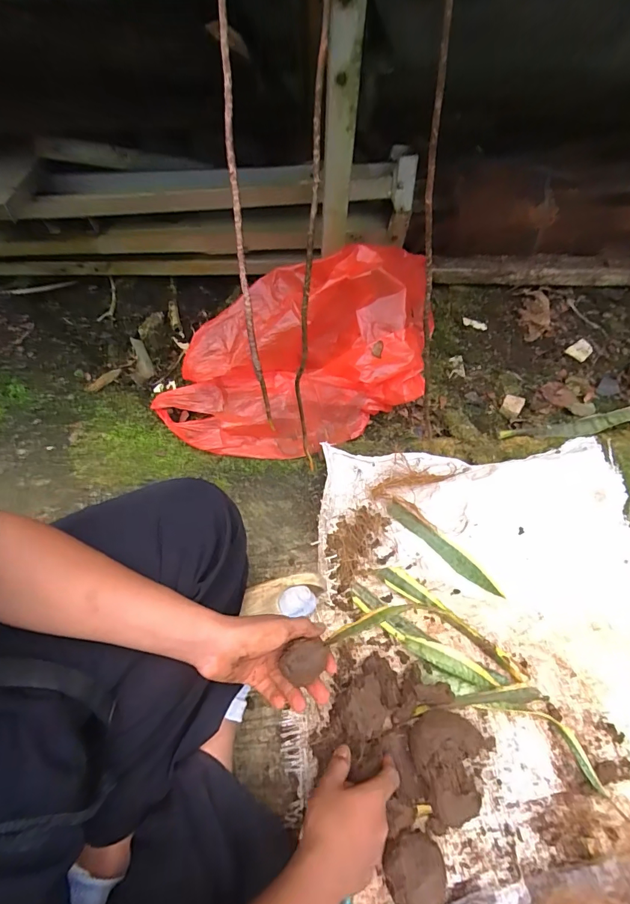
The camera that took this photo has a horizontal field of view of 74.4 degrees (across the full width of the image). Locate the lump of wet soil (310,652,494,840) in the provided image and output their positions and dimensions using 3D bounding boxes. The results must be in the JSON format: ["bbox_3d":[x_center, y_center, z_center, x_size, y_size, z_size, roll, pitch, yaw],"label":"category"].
[{"bbox_3d":[0.113,0.361,0.510,0.185,0.075,0.156,34,69,15],"label":"lump of wet soil"}]

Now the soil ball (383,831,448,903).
[{"bbox_3d":[0.108,0.470,0.465,0.061,0.059,0.065,0,64,0],"label":"soil ball"}]

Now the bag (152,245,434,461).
[{"bbox_3d":[0.002,-0.160,0.700,0.518,0.192,0.233,-27,67,-12],"label":"bag"}]

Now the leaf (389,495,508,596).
[{"bbox_3d":[0.204,0.146,0.651,0.204,0.022,0.038,40,71,18],"label":"leaf"}]

